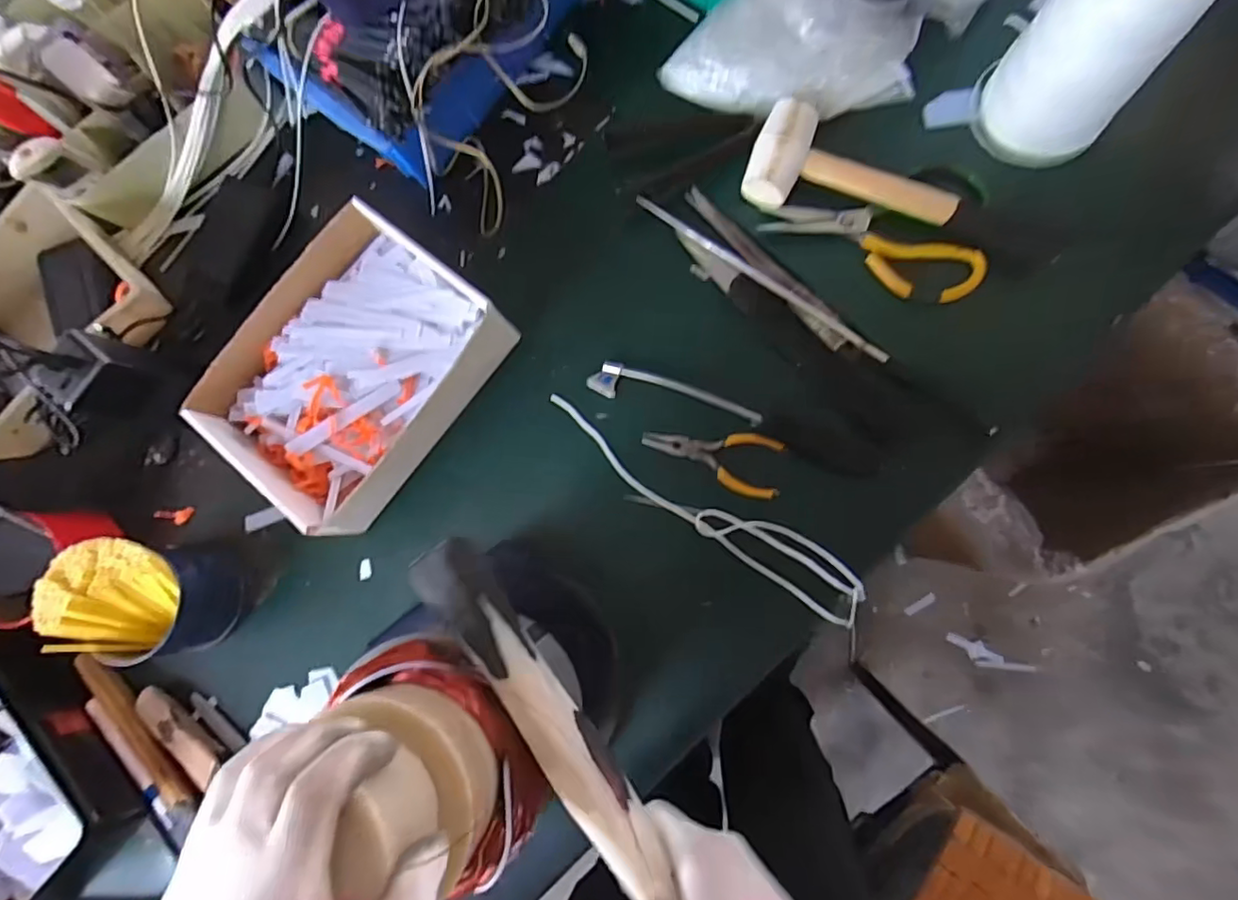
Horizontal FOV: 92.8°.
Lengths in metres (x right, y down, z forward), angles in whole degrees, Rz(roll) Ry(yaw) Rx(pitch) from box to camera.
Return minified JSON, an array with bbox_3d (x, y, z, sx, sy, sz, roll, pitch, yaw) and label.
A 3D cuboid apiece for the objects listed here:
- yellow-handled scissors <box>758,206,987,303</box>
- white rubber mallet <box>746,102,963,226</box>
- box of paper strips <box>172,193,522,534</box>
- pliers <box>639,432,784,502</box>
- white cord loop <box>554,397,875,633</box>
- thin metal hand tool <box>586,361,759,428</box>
[{"bbox_3d":[0.219,-0.176,0.512,0.182,0.010,0.056,24,87,9],"label":"yellow-handled scissors"},{"bbox_3d":[0.200,-0.236,0.506,0.174,0.038,0.084,19,86,9],"label":"white rubber mallet"},{"bbox_3d":[-0.233,-0.072,0.531,0.194,0.069,0.244,39,90,10],"label":"box of paper strips"},{"bbox_3d":[0.079,0.008,0.515,0.120,0.010,0.053,10,85,8],"label":"pliers"},{"bbox_3d":[0.069,0.046,0.514,0.318,0.014,0.044,33,82,8],"label":"white cord loop"},{"bbox_3d":[0.049,-0.052,0.527,0.158,0.007,0.030,12,93,14],"label":"thin metal hand tool"}]

